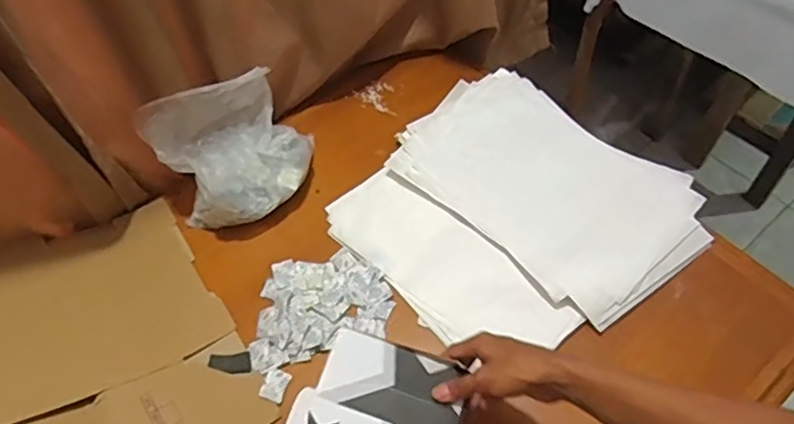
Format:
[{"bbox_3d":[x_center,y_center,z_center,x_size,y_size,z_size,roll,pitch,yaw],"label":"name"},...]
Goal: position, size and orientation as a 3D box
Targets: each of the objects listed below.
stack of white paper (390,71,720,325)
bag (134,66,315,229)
[{"bbox_3d":[0.212,-0.041,0.885,0.258,0.030,0.416,-40,62,-20],"label":"stack of white paper"},{"bbox_3d":[-0.226,-0.089,0.869,0.212,0.153,0.151,-29,59,-14],"label":"bag"}]

